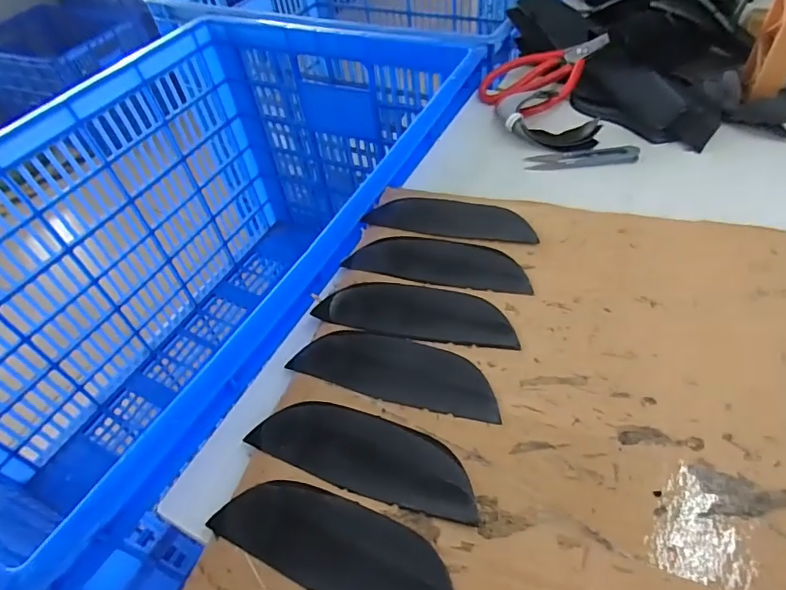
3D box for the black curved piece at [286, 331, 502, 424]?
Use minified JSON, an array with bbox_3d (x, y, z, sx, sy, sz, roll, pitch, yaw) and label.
[{"bbox_3d":[0.001,0.050,0.335,0.141,0.005,0.046,12,52,17],"label":"black curved piece"}]

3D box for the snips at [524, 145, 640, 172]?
[{"bbox_3d":[0.181,-0.133,0.473,0.099,0.011,0.026,-3,49,6],"label":"snips"}]

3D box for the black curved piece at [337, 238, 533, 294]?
[{"bbox_3d":[0.034,-0.027,0.389,0.141,0.006,0.044,7,50,14],"label":"black curved piece"}]

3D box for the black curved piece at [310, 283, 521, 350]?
[{"bbox_3d":[0.017,0.013,0.363,0.143,0.009,0.043,7,50,14],"label":"black curved piece"}]

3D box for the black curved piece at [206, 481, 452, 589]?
[{"bbox_3d":[-0.031,0.137,0.269,0.139,0.006,0.046,14,52,19],"label":"black curved piece"}]

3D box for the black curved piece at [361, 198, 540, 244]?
[{"bbox_3d":[0.049,-0.067,0.423,0.142,0.004,0.050,9,51,15],"label":"black curved piece"}]

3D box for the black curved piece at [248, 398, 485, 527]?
[{"bbox_3d":[-0.017,0.095,0.299,0.140,0.004,0.046,13,58,19],"label":"black curved piece"}]

